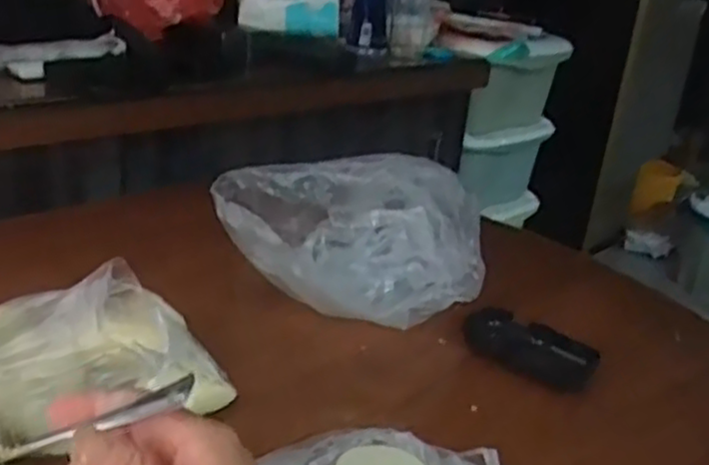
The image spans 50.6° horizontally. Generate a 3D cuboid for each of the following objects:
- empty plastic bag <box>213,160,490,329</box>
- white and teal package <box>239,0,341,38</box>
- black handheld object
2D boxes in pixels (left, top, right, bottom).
[{"bbox_3d":[-0.003,0.012,0.653,0.232,0.130,0.097,-1,25,-15],"label":"empty plastic bag"},{"bbox_3d":[-0.099,-0.351,1.167,0.154,0.113,0.043,2,24,-7],"label":"white and teal package"},{"bbox_3d":[0.147,0.096,0.630,0.115,0.032,0.048,22,29,33],"label":"black handheld object"}]

